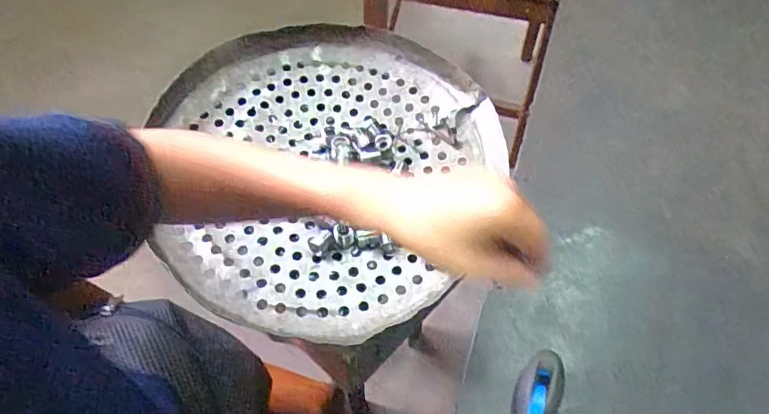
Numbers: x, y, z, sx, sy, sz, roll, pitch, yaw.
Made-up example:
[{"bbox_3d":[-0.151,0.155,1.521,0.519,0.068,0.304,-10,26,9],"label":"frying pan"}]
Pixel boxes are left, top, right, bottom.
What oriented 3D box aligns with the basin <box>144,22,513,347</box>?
[{"bbox_3d":[-0.078,-0.052,0.586,0.363,0.057,0.364,1,58,-1],"label":"basin"}]

